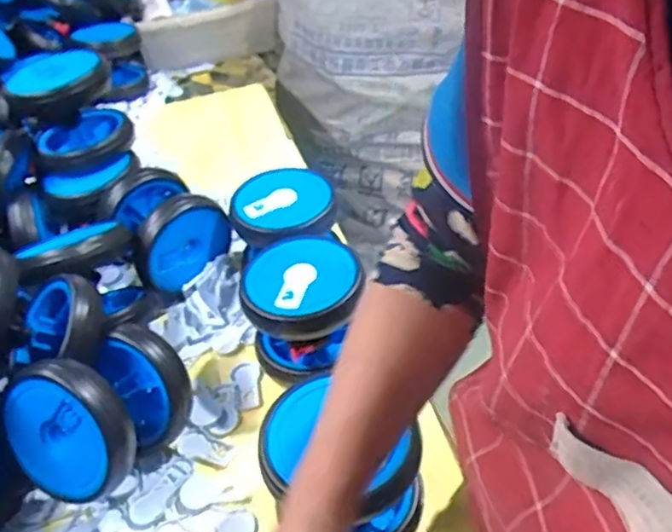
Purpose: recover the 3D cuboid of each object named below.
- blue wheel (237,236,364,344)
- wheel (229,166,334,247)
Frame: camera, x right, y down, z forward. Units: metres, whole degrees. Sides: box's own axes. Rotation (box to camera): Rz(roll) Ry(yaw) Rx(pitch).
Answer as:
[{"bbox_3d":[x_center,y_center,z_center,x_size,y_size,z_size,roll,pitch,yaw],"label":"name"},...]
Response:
[{"bbox_3d":[-0.038,0.019,0.679,0.124,0.033,0.126,-4,42,4],"label":"blue wheel"},{"bbox_3d":[-0.067,-0.075,0.781,0.121,0.024,0.123,-4,42,4],"label":"wheel"}]

